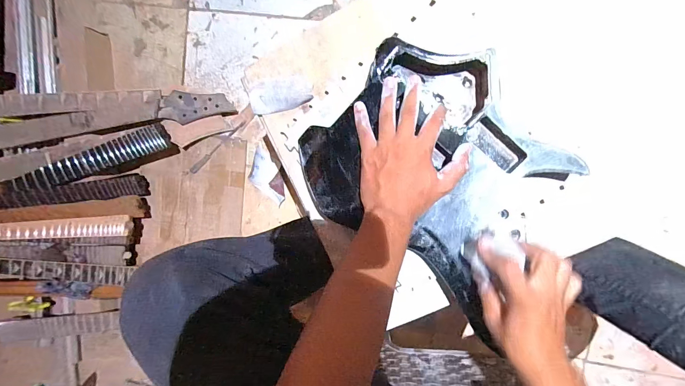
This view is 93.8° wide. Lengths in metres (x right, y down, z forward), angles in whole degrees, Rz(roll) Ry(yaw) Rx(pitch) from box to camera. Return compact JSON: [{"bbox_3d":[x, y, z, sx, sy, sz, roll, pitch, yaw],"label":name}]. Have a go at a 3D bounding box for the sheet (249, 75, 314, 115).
[{"bbox_3d":[-0.090,-0.144,0.468,0.094,0.011,0.047,-10,95,7],"label":"sheet"}]

